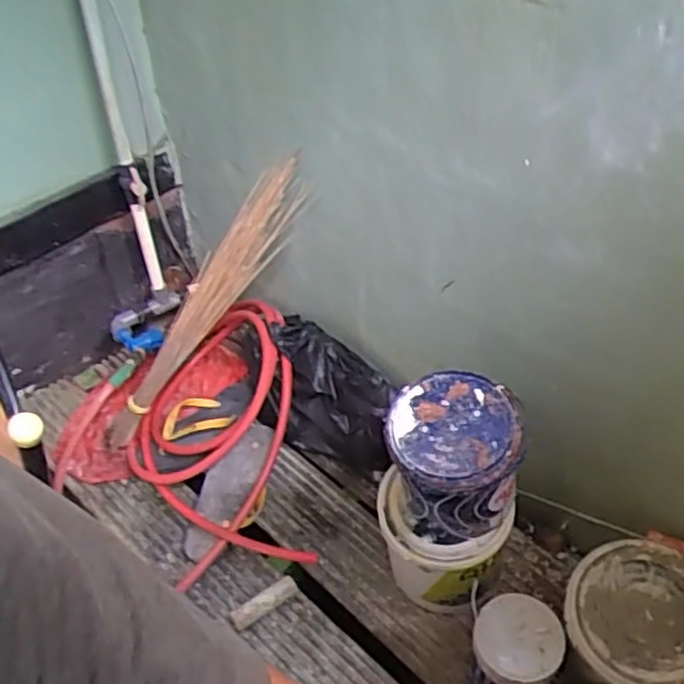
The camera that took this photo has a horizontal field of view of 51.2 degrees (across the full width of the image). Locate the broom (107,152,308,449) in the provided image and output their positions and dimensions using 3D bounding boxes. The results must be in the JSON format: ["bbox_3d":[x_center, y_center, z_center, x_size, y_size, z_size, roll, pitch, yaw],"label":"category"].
[{"bbox_3d":[-0.234,-0.058,1.182,0.081,0.598,0.111,18,32,-39],"label":"broom"}]

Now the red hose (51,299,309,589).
[{"bbox_3d":[-0.256,0.139,1.196,0.356,0.169,0.476,-7,46,-6],"label":"red hose"}]

